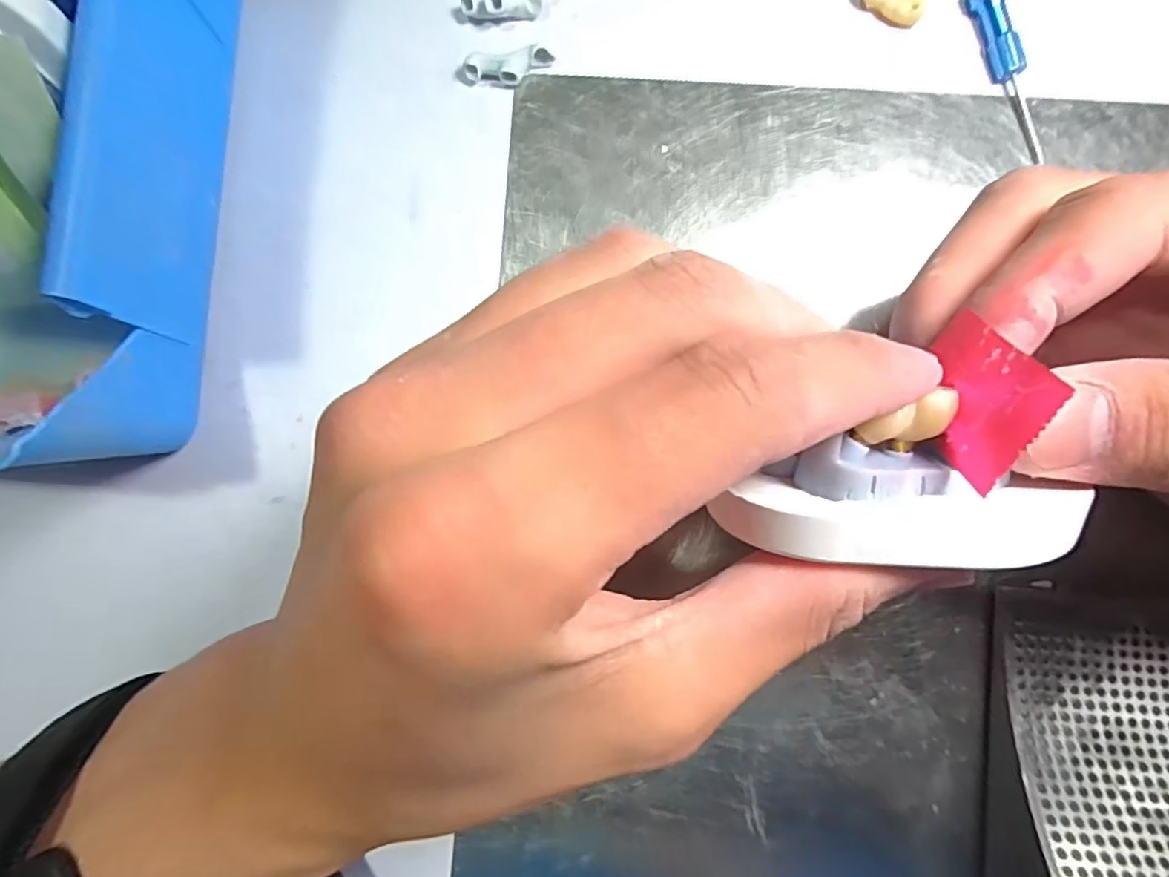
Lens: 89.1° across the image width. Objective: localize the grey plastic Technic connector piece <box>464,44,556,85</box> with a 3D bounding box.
[{"bbox_3d":[-0.023,-0.113,0.181,0.026,0.008,0.008,-7,85,2],"label":"grey plastic Technic connector piece"}]

